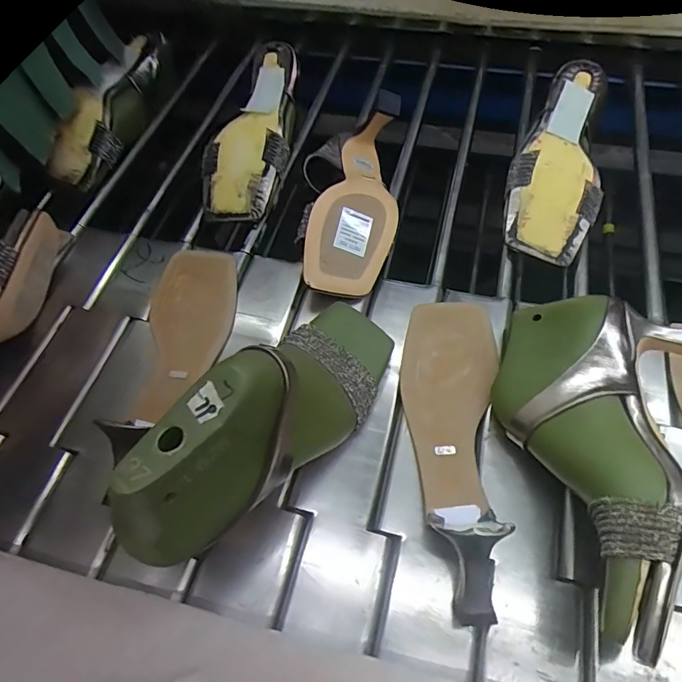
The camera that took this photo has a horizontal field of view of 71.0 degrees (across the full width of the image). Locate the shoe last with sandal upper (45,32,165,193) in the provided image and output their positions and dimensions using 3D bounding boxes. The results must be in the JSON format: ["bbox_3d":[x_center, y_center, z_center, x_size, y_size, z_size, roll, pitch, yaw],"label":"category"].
[{"bbox_3d":[-0.263,-0.265,0.556,0.047,0.069,0.216,7,61,8],"label":"shoe last with sandal upper"}]

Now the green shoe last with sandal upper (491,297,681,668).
[{"bbox_3d":[0.155,0.065,0.323,0.123,0.088,0.213,26,63,18],"label":"green shoe last with sandal upper"}]

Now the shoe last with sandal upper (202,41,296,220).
[{"bbox_3d":[-0.083,-0.226,0.522,0.078,0.064,0.215,12,59,11],"label":"shoe last with sandal upper"}]

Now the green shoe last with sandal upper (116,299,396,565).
[{"bbox_3d":[-0.040,0.046,0.321,0.078,0.109,0.246,29,31,19],"label":"green shoe last with sandal upper"}]

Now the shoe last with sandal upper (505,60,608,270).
[{"bbox_3d":[0.218,-0.184,0.483,0.086,0.062,0.233,15,60,12],"label":"shoe last with sandal upper"}]

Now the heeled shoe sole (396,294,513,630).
[{"bbox_3d":[0.079,0.058,0.351,0.078,0.054,0.246,8,58,8],"label":"heeled shoe sole"}]

